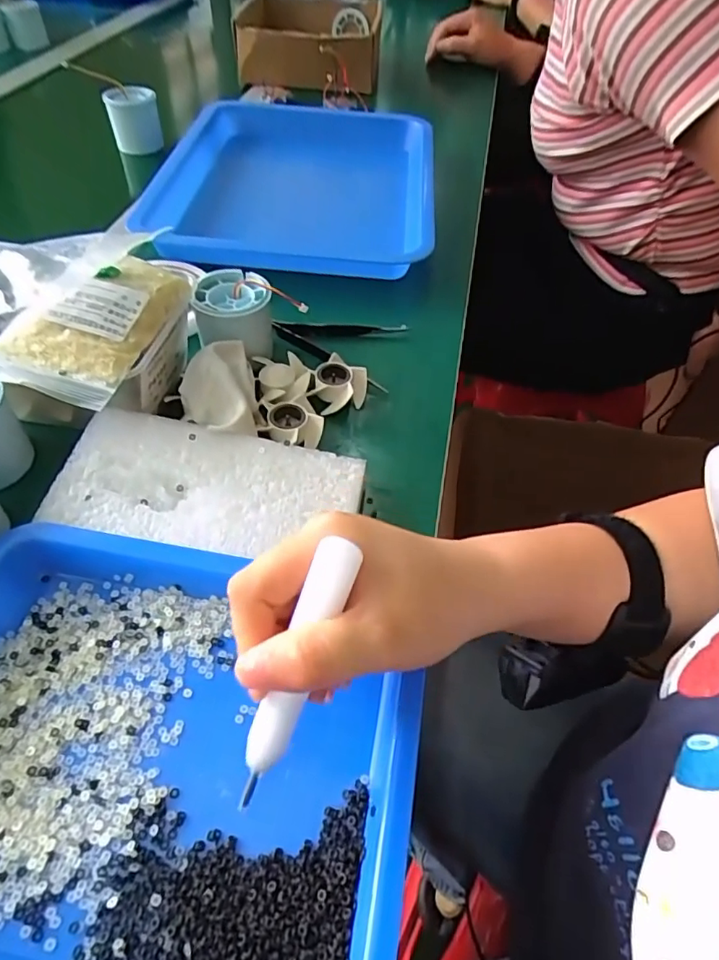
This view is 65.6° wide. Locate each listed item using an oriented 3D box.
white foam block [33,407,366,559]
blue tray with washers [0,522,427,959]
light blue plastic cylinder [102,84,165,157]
[{"bbox_3d":[-0.083,0.007,0.311,0.161,0.029,0.076,8,48,3],"label":"white foam block"},{"bbox_3d":[-0.092,0.110,0.231,0.226,0.027,0.170,10,49,4],"label":"blue tray with washers"},{"bbox_3d":[-0.258,-0.412,0.638,0.053,0.055,0.049,-16,52,-18],"label":"light blue plastic cylinder"}]

